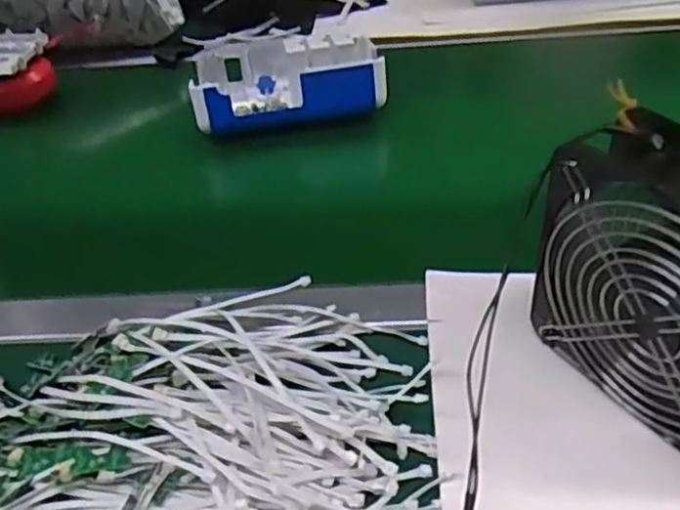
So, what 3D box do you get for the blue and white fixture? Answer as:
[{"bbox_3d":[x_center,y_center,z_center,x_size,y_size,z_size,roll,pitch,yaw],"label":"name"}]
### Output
[{"bbox_3d":[-0.055,-0.187,0.696,0.180,0.056,0.133,-10,41,-3],"label":"blue and white fixture"}]

